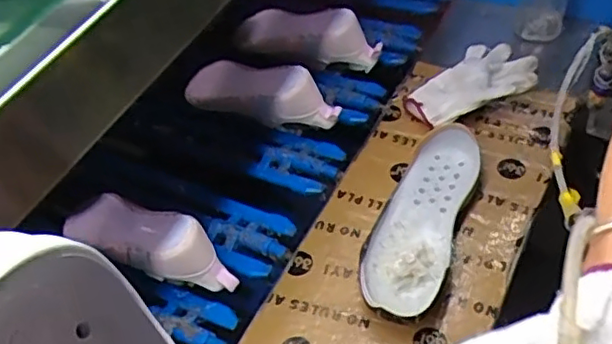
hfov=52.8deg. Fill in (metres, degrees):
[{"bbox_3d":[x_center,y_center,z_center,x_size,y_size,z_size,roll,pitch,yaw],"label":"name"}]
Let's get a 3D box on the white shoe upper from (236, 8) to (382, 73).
[{"bbox_3d":[0.001,-0.200,0.881,0.212,0.081,0.070,10,53,14],"label":"white shoe upper"}]

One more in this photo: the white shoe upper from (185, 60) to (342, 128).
[{"bbox_3d":[-0.063,-0.114,0.840,0.226,0.073,0.076,18,56,20],"label":"white shoe upper"}]

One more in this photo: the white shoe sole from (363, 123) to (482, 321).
[{"bbox_3d":[0.130,0.056,0.699,0.085,0.055,0.246,16,55,18],"label":"white shoe sole"}]

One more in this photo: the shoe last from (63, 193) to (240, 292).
[{"bbox_3d":[-0.190,0.079,0.735,0.229,0.090,0.078,19,56,20],"label":"shoe last"}]

